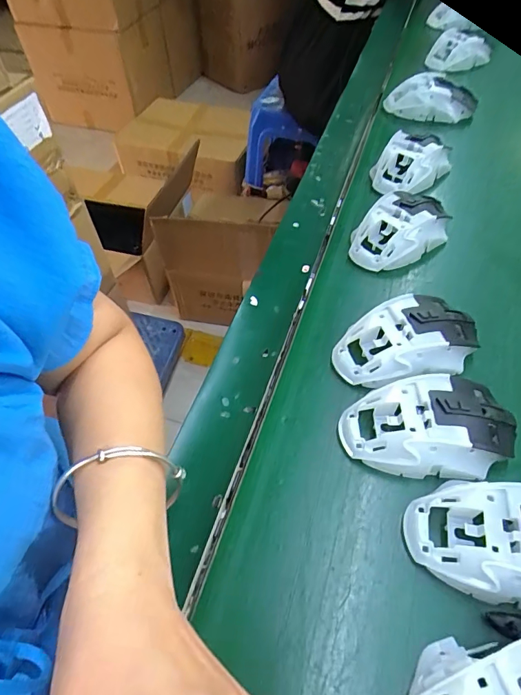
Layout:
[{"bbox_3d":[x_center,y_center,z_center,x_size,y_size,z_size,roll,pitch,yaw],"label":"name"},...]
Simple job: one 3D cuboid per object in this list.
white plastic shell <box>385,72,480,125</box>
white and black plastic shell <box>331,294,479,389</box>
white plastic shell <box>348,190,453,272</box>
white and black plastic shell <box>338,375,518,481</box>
[{"bbox_3d":[0.226,-0.325,0.577,0.122,0.040,0.060,1,54,2],"label":"white plastic shell"},{"bbox_3d":[0.115,-0.006,0.344,0.114,0.038,0.066,-17,55,-10],"label":"white and black plastic shell"},{"bbox_3d":[0.137,-0.116,0.426,0.113,0.038,0.064,-34,60,-21],"label":"white plastic shell"},{"bbox_3d":[0.116,0.055,0.301,0.117,0.038,0.067,-4,54,-2],"label":"white and black plastic shell"}]

